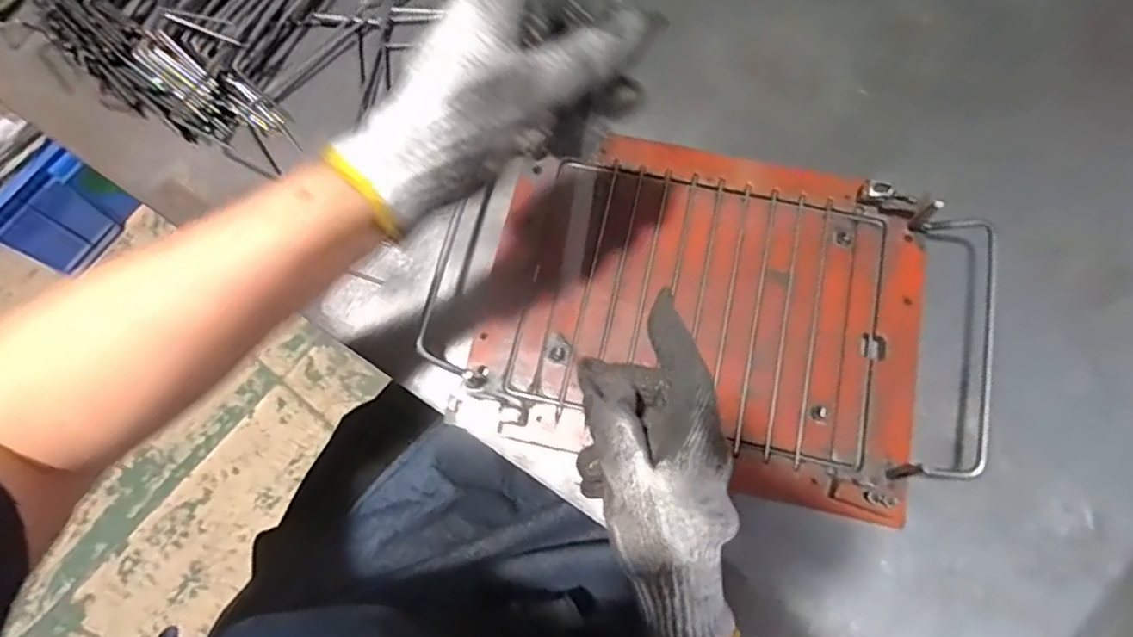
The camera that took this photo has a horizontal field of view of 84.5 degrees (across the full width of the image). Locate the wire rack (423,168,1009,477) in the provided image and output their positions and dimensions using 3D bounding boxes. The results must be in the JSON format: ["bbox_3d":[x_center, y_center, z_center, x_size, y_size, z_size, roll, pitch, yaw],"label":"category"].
[{"bbox_3d":[0.106,-0.010,0.438,0.384,0.027,0.190,11,73,3],"label":"wire rack"}]

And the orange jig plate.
[{"bbox_3d":[0.095,-0.009,0.446,0.302,0.019,0.236,12,73,3],"label":"orange jig plate"}]

